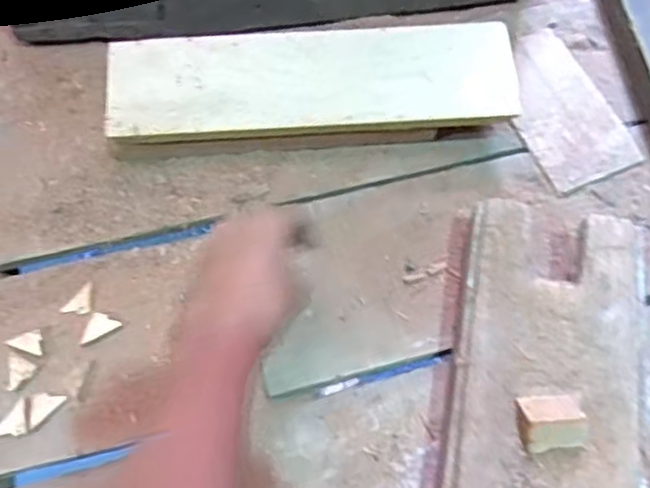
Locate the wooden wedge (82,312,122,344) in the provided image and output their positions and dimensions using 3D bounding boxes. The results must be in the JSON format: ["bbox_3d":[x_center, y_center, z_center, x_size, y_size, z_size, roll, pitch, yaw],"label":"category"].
[{"bbox_3d":[-0.203,0.080,0.591,0.026,0.006,0.031,14,64,7],"label":"wooden wedge"}]

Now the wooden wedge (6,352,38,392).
[{"bbox_3d":[-0.266,0.110,0.569,0.025,0.004,0.034,-9,63,-4],"label":"wooden wedge"}]

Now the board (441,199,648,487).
[{"bbox_3d":[0.171,0.121,0.493,0.145,0.024,0.333,10,63,5],"label":"board"}]

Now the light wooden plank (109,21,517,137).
[{"bbox_3d":[-0.011,-0.158,0.638,0.391,0.024,0.106,-3,63,-1],"label":"light wooden plank"}]

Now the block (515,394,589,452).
[{"bbox_3d":[0.169,0.128,0.477,0.048,0.020,0.039,-7,63,-4],"label":"block"}]

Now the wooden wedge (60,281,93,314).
[{"bbox_3d":[-0.223,0.054,0.599,0.022,0.004,0.035,35,68,16],"label":"wooden wedge"}]

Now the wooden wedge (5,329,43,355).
[{"bbox_3d":[-0.257,0.083,0.567,0.032,0.004,0.020,17,64,8],"label":"wooden wedge"}]

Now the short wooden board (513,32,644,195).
[{"bbox_3d":[0.250,-0.150,0.701,0.106,0.010,0.195,-19,64,-9],"label":"short wooden board"}]

